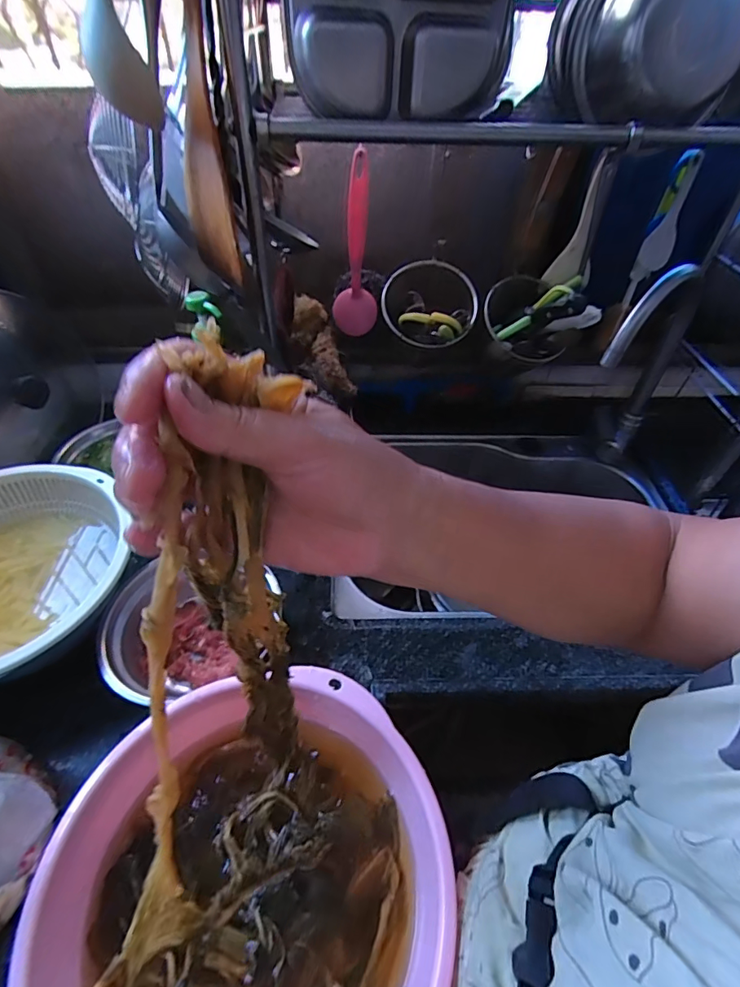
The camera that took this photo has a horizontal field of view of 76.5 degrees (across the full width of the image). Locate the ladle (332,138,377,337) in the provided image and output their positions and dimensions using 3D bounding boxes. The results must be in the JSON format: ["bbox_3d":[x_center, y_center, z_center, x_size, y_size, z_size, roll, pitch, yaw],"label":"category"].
[{"bbox_3d":[-0.021,-0.324,0.635,0.062,0.209,0.042,-2,47,-4],"label":"ladle"}]

